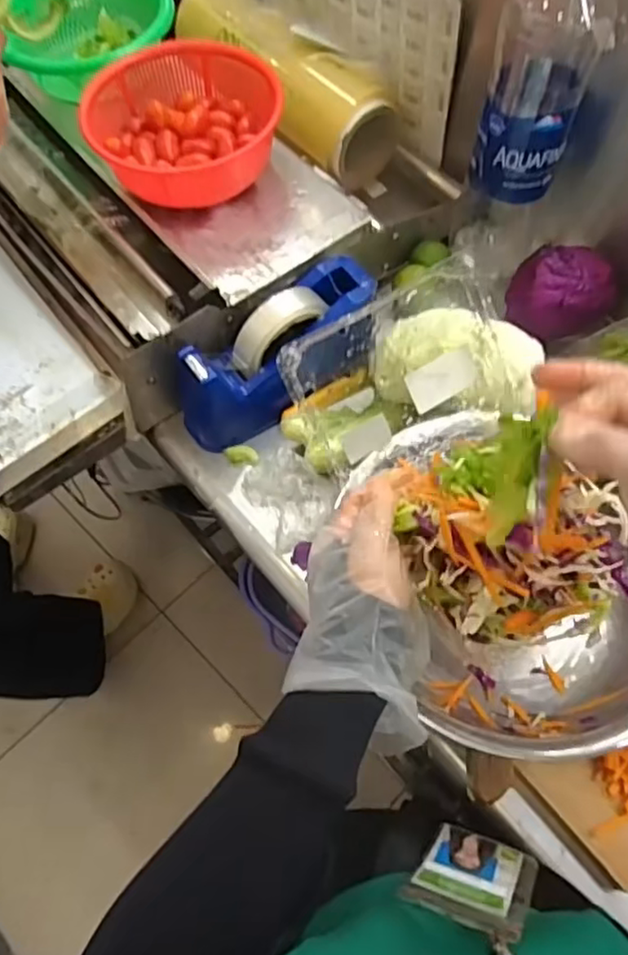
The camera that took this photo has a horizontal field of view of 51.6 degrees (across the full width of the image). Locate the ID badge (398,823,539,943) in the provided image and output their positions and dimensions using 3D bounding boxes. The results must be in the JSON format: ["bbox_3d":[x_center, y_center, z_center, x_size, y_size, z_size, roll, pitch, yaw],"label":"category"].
[{"bbox_3d":[0.097,0.241,0.391,0.065,0.113,0.005,7,85,25],"label":"ID badge"}]

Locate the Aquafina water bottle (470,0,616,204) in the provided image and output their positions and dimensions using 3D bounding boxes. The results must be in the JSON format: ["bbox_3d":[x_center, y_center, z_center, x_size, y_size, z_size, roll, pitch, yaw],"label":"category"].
[{"bbox_3d":[0.199,-0.349,0.574,0.084,0.213,0.075,16,63,9],"label":"Aquafina water bottle"}]

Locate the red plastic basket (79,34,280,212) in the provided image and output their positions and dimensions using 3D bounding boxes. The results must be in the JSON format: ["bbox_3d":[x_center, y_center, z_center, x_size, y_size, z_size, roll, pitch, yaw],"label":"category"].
[{"bbox_3d":[-0.131,-0.367,0.658,0.187,0.068,0.176,0,62,1],"label":"red plastic basket"}]

